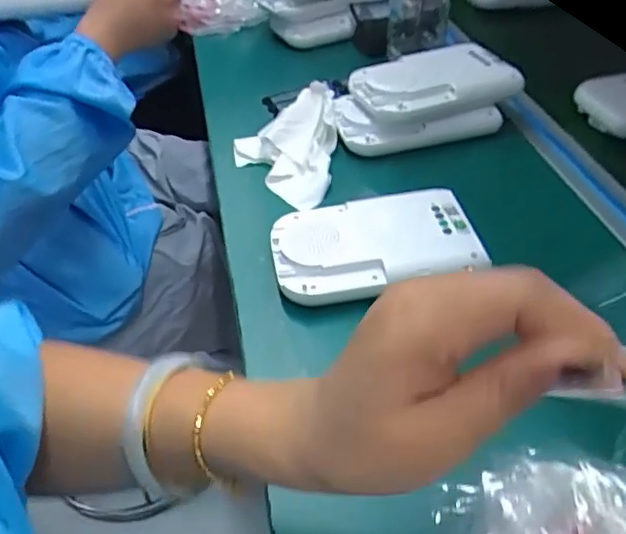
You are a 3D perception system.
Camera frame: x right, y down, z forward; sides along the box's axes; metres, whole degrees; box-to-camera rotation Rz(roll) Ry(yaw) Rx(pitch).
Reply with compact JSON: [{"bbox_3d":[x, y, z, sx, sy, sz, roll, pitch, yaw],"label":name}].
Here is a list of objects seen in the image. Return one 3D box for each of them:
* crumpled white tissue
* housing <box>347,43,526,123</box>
[{"bbox_3d":[-0.028,-0.116,0.550,0.099,0.040,0.150,-2,47,3],"label":"crumpled white tissue"},{"bbox_3d":[0.117,-0.176,0.559,0.145,0.033,0.082,-19,48,-13],"label":"housing"}]

